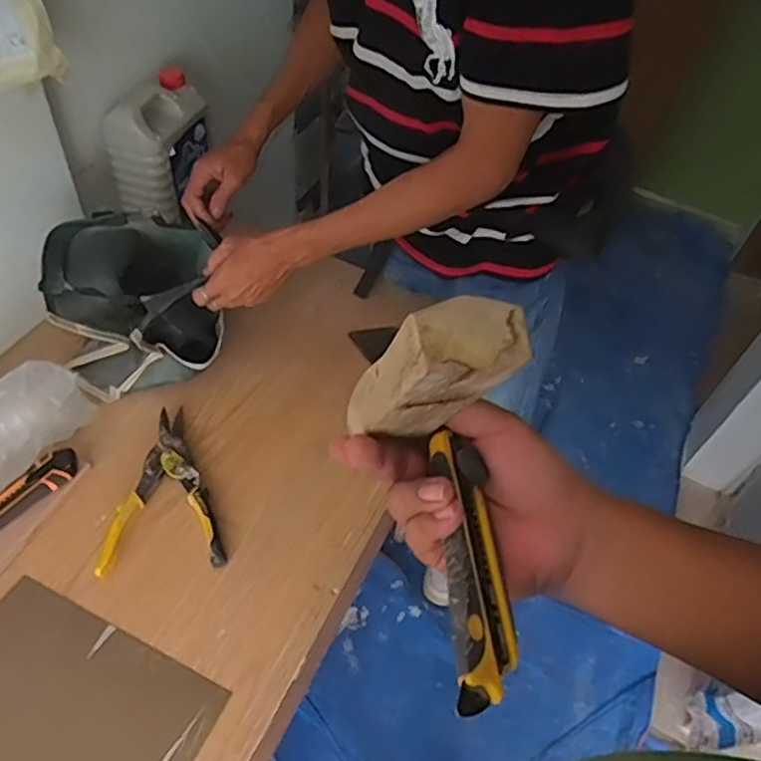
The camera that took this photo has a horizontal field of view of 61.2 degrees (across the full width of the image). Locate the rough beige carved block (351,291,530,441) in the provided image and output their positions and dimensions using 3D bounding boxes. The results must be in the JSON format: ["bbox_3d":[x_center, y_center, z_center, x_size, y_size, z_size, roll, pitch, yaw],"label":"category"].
[{"bbox_3d":[0.017,0.003,0.289,0.044,0.109,0.039,41,55,-1],"label":"rough beige carved block"}]

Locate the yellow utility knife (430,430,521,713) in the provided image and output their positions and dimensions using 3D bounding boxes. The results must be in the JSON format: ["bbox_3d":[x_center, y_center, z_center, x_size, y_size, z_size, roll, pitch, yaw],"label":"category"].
[{"bbox_3d":[0.045,0.089,0.319,0.032,0.022,0.140,1,49,-6],"label":"yellow utility knife"}]

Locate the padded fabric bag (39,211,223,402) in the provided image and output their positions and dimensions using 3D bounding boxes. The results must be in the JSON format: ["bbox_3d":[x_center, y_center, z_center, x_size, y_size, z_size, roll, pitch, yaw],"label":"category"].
[{"bbox_3d":[-0.334,-0.124,0.905,0.198,0.184,0.248,-3,52,-8],"label":"padded fabric bag"}]

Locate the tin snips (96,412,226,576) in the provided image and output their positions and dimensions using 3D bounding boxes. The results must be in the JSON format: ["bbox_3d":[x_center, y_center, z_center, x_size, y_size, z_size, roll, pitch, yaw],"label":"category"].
[{"bbox_3d":[-0.287,0.138,0.817,0.137,0.019,0.230,-11,53,-14],"label":"tin snips"}]

